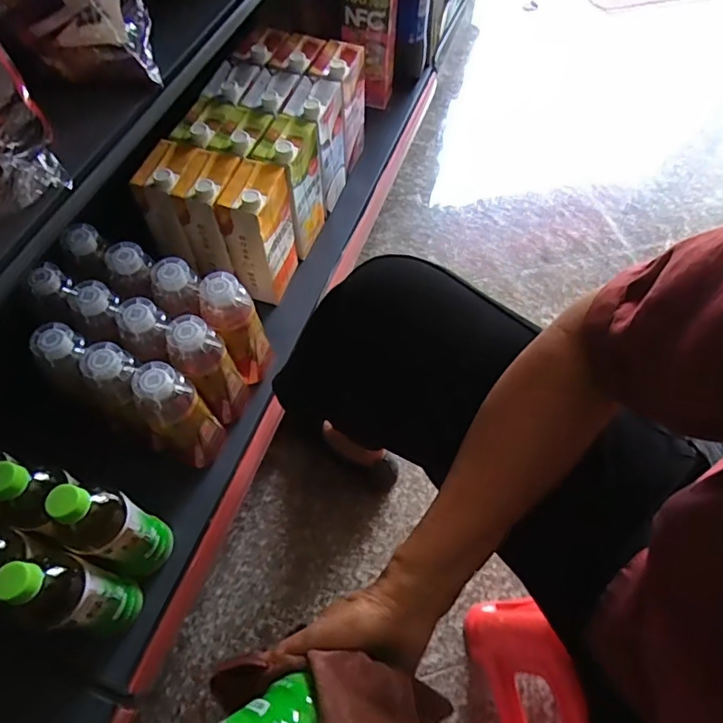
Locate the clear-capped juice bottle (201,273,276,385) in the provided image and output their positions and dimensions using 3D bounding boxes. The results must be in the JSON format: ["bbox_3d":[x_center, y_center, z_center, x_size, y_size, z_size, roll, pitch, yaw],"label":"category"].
[{"bbox_3d":[-0.161,-0.042,0.692,0.067,0.170,0.066,1,61,-1],"label":"clear-capped juice bottle"}]

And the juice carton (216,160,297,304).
[{"bbox_3d":[-0.148,-0.187,0.762,0.076,0.190,0.104,12,61,5],"label":"juice carton"}]

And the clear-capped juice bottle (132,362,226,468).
[{"bbox_3d":[-0.215,0.067,0.622,0.064,0.160,0.064,1,61,-1],"label":"clear-capped juice bottle"}]

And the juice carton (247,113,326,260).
[{"bbox_3d":[-0.107,-0.268,0.802,0.072,0.190,0.109,19,62,9],"label":"juice carton"}]

